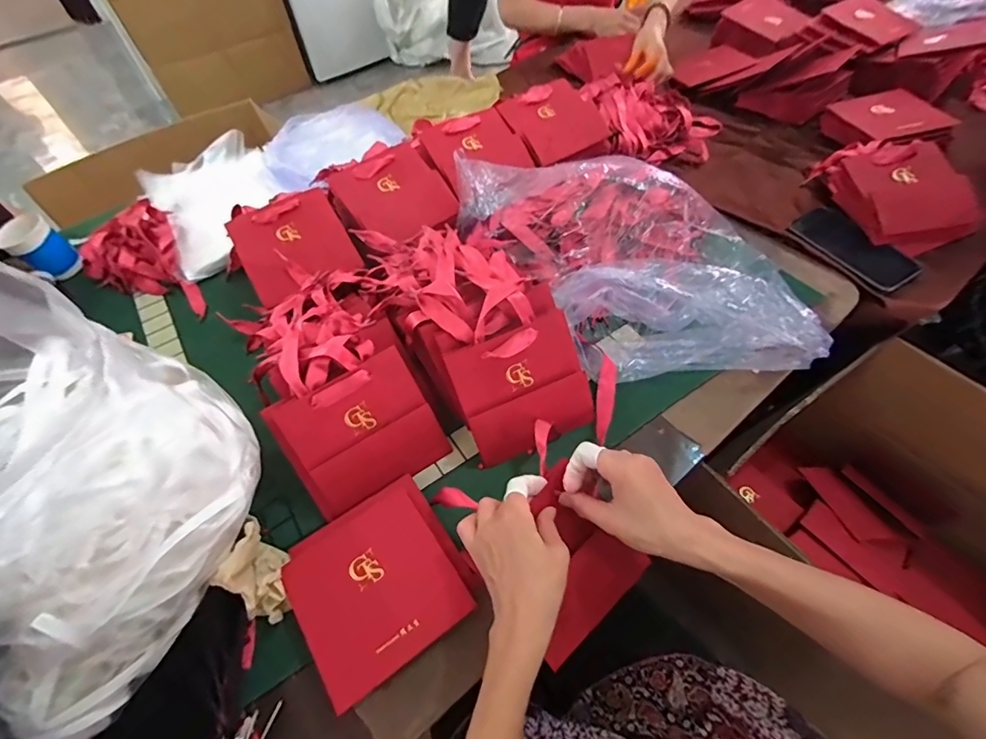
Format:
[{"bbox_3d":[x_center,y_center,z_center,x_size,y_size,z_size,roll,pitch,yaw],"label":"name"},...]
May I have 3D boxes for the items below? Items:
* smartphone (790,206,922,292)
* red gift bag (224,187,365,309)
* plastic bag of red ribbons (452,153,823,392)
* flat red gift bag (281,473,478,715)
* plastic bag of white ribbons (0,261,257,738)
[{"bbox_3d":[0.506,-0.174,0.667,0.078,0.017,0.163,-26,57,-14],"label":"smartphone"},{"bbox_3d":[-0.281,-0.176,0.666,0.141,0.055,0.153,-29,83,-17],"label":"red gift bag"},{"bbox_3d":[0.180,-0.153,0.618,0.262,0.122,0.476,-36,60,-20],"label":"plastic bag of red ribbons"},{"bbox_3d":[-0.110,0.198,0.455,0.151,0.018,0.153,-32,59,-18],"label":"flat red gift bag"},{"bbox_3d":[-0.369,0.077,0.362,0.254,0.265,0.276,25,60,20],"label":"plastic bag of white ribbons"}]

